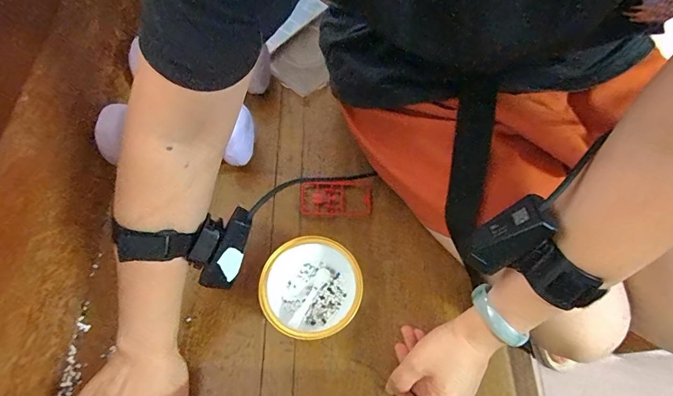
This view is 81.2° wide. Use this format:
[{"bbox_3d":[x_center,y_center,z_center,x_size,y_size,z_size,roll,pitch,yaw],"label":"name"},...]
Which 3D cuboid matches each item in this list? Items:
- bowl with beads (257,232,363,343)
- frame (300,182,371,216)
[{"bbox_3d":[-0.025,0.095,0.408,0.097,0.056,0.099,-1,65,2],"label":"bowl with beads"},{"bbox_3d":[-0.001,0.000,0.477,0.084,0.010,0.041,-1,65,1],"label":"frame"}]

